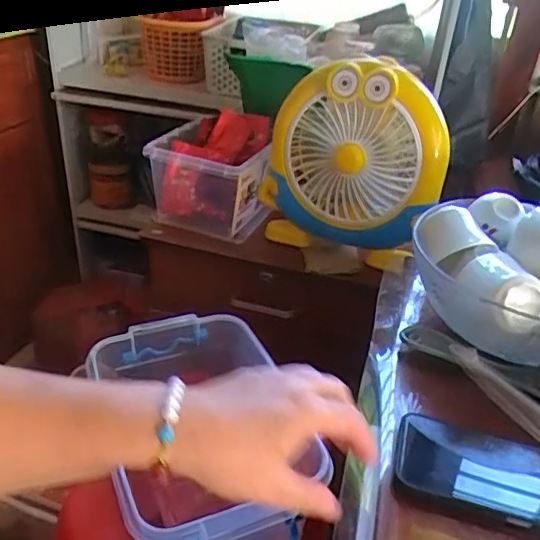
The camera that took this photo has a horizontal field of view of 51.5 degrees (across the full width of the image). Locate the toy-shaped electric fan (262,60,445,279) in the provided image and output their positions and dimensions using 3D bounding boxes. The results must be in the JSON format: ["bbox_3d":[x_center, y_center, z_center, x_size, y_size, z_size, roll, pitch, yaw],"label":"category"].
[{"bbox_3d":[0.113,-0.147,0.759,0.235,0.249,0.101,19,36,22],"label":"toy-shaped electric fan"}]

